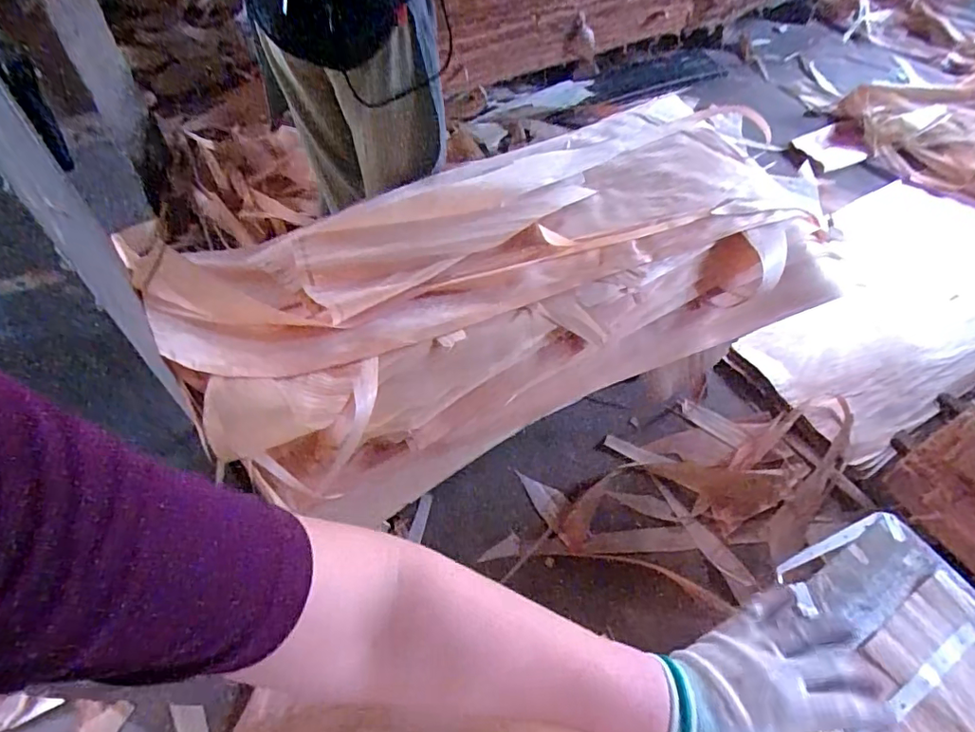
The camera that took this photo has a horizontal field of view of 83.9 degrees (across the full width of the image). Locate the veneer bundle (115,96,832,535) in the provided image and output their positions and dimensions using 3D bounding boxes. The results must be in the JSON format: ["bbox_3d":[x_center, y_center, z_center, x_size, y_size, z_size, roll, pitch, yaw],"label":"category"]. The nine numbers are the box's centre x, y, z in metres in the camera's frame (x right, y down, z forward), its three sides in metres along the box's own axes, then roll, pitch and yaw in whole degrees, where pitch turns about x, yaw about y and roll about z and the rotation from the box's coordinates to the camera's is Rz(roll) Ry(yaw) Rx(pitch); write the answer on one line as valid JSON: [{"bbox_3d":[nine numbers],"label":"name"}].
[{"bbox_3d":[0.077,-0.200,1.061,1.243,0.259,0.545,-21,59,-18],"label":"veneer bundle"}]

